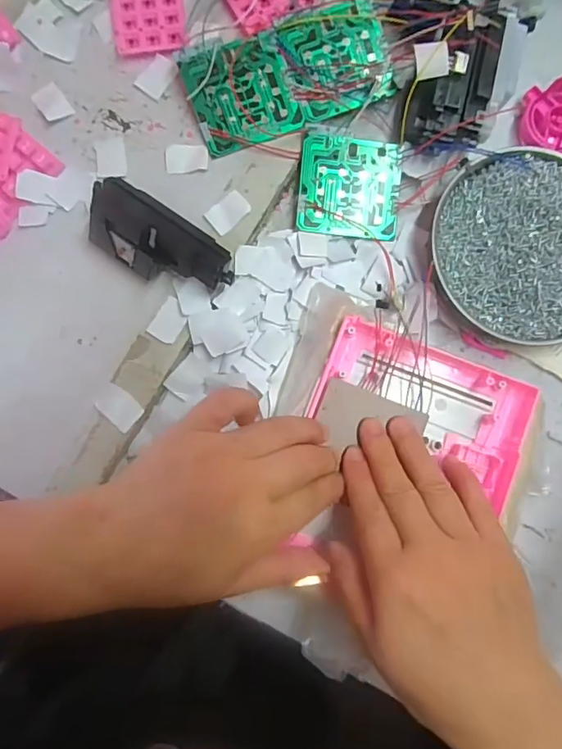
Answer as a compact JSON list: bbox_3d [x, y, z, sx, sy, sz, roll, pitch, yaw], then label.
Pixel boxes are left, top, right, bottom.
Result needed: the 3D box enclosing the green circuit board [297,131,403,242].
[{"bbox_3d":[0.049,-0.133,0.349,0.072,0.004,0.068,5,95,-6],"label":"green circuit board"}]

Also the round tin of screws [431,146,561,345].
[{"bbox_3d":[0.173,-0.090,0.347,0.133,0.022,0.127,0,86,-1],"label":"round tin of screws"}]

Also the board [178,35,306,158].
[{"bbox_3d":[-0.027,-0.196,0.342,0.069,0.004,0.066,-20,100,-5],"label":"board"}]

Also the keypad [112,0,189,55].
[{"bbox_3d":[-0.094,-0.258,0.350,0.050,0.006,0.056,-8,87,-2],"label":"keypad"}]

